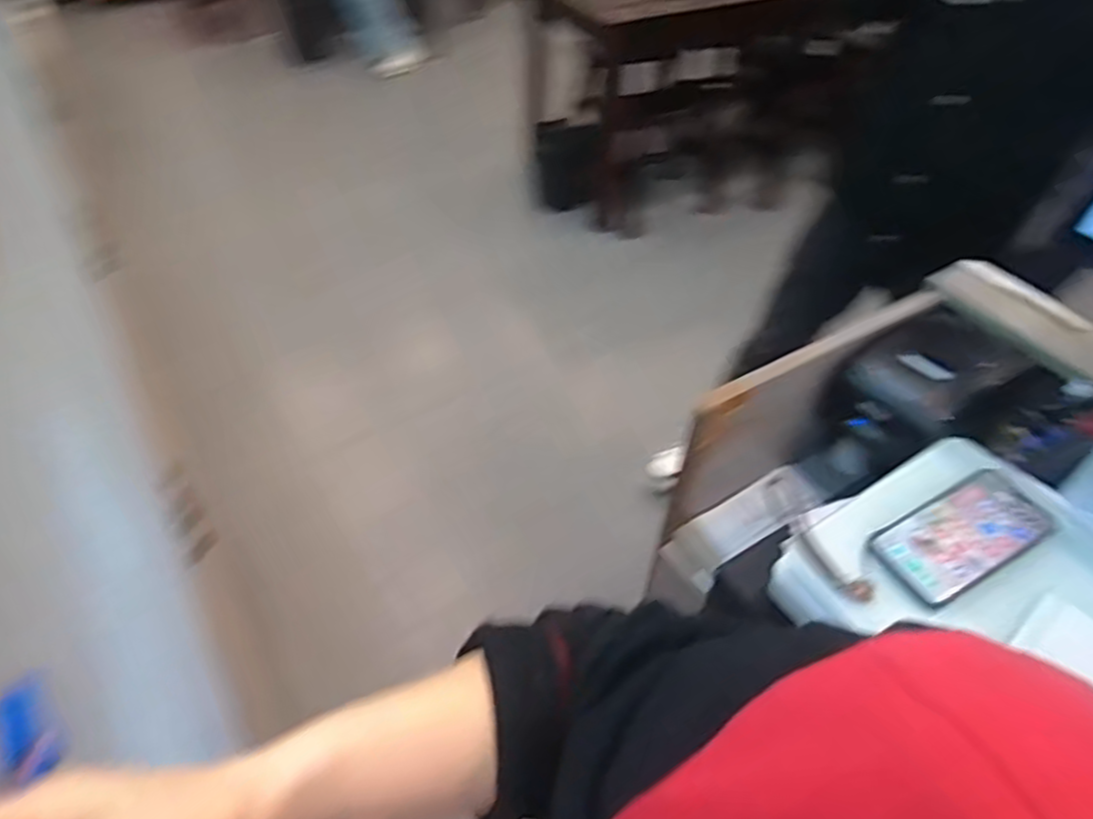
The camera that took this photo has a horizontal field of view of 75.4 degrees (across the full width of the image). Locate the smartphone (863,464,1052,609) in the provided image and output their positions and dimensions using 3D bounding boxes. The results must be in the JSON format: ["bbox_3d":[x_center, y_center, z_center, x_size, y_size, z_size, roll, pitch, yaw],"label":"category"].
[{"bbox_3d":[0.373,0.108,0.632,0.165,0.010,0.078,-26,54,-16],"label":"smartphone"}]

